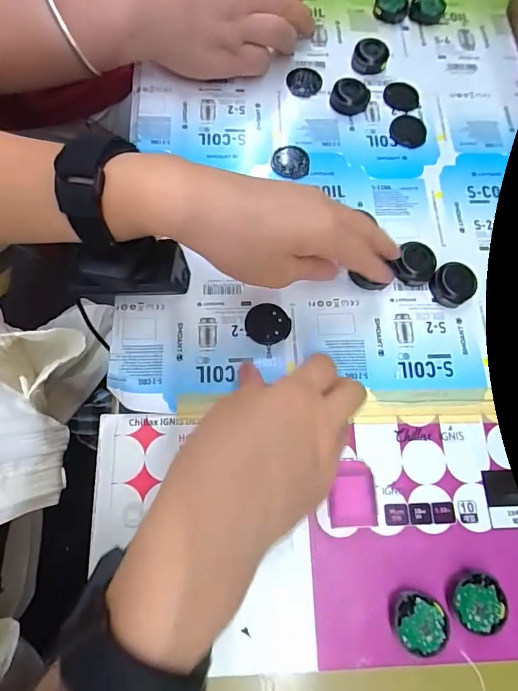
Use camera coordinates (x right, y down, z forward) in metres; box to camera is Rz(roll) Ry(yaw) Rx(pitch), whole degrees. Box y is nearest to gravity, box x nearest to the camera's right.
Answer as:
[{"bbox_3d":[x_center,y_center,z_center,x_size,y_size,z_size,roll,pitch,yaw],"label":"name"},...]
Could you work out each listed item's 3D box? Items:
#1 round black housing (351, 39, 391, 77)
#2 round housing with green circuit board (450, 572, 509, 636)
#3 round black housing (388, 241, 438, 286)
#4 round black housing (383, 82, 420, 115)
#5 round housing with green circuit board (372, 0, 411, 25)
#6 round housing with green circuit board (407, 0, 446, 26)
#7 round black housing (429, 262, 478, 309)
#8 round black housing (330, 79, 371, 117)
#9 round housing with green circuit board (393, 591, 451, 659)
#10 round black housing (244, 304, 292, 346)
[{"bbox_3d":[0.095,-0.245,0.358,0.029,0.013,0.029,1,72,-2],"label":"round black housing"},{"bbox_3d":[0.123,0.145,0.237,0.029,0.011,0.030,1,72,-2],"label":"round housing with green circuit board"},{"bbox_3d":[0.111,-0.057,0.299,0.028,0.012,0.027,1,72,-2],"label":"round black housing"},{"bbox_3d":[0.120,-0.209,0.355,0.028,0.004,0.030,-14,73,-7],"label":"round black housing"},{"bbox_3d":[0.119,-0.305,0.380,0.031,0.013,0.030,1,72,-2],"label":"round housing with green circuit board"},{"bbox_3d":[0.153,-0.306,0.383,0.030,0.010,0.031,1,72,-2],"label":"round housing with green circuit board"},{"bbox_3d":[0.137,-0.043,0.297,0.031,0.014,0.028,-43,79,-14],"label":"round black housing"},{"bbox_3d":[0.075,-0.203,0.345,0.028,0.013,0.025,41,75,10],"label":"round black housing"},{"bbox_3d":[0.089,0.153,0.233,0.029,0.011,0.030,1,72,-2],"label":"round housing with green circuit board"},{"bbox_3d":[0.006,-0.014,0.286,0.030,0.004,0.028,1,72,-2],"label":"round black housing"}]

